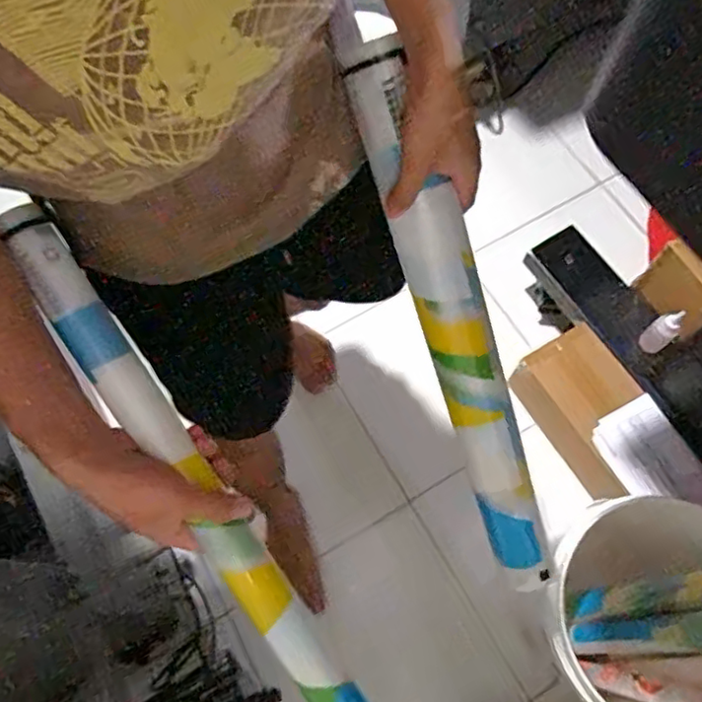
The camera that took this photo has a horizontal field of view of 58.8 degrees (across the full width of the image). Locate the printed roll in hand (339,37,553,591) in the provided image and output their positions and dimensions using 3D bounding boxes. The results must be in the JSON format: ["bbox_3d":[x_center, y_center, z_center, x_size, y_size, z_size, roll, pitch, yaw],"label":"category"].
[{"bbox_3d":[0.115,-0.001,0.628,0.061,0.050,0.580,-24,110,-8],"label":"printed roll in hand"}]

